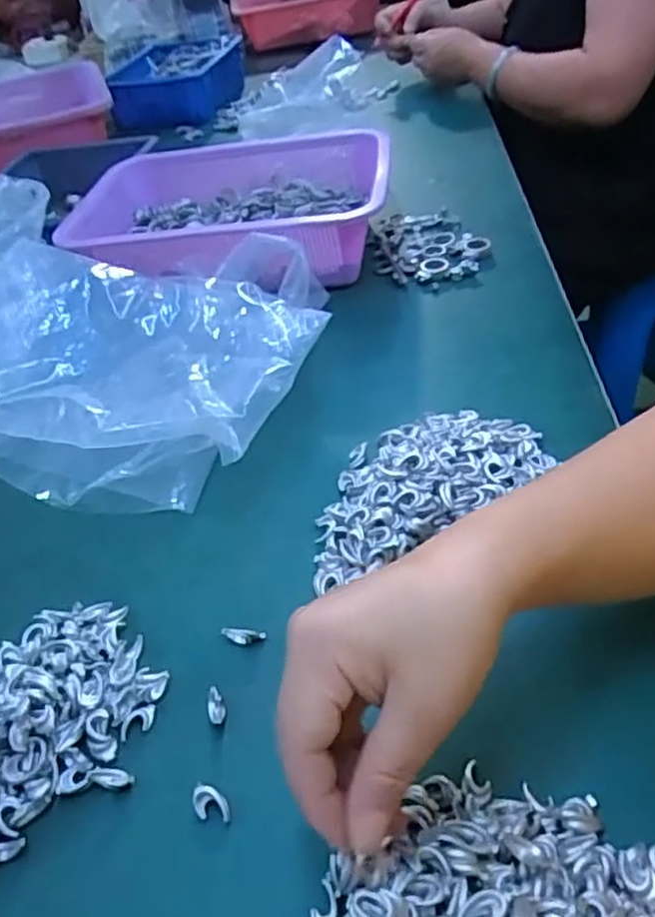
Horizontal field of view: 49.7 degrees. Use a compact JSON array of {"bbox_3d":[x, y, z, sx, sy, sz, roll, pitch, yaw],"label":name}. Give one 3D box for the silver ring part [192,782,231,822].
[{"bbox_3d":[-0.052,0.154,0.315,0.013,0.004,0.019,-30,46,-23],"label":"silver ring part"}]

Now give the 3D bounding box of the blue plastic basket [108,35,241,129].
[{"bbox_3d":[-0.250,-0.649,1.209,0.203,0.077,0.297,-5,41,6],"label":"blue plastic basket"}]

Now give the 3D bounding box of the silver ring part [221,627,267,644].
[{"bbox_3d":[-0.046,0.095,0.380,0.024,0.004,0.008,2,42,10],"label":"silver ring part"}]

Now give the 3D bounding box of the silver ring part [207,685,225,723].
[{"bbox_3d":[-0.056,0.122,0.351,0.008,0.004,0.020,-16,42,-10],"label":"silver ring part"}]

